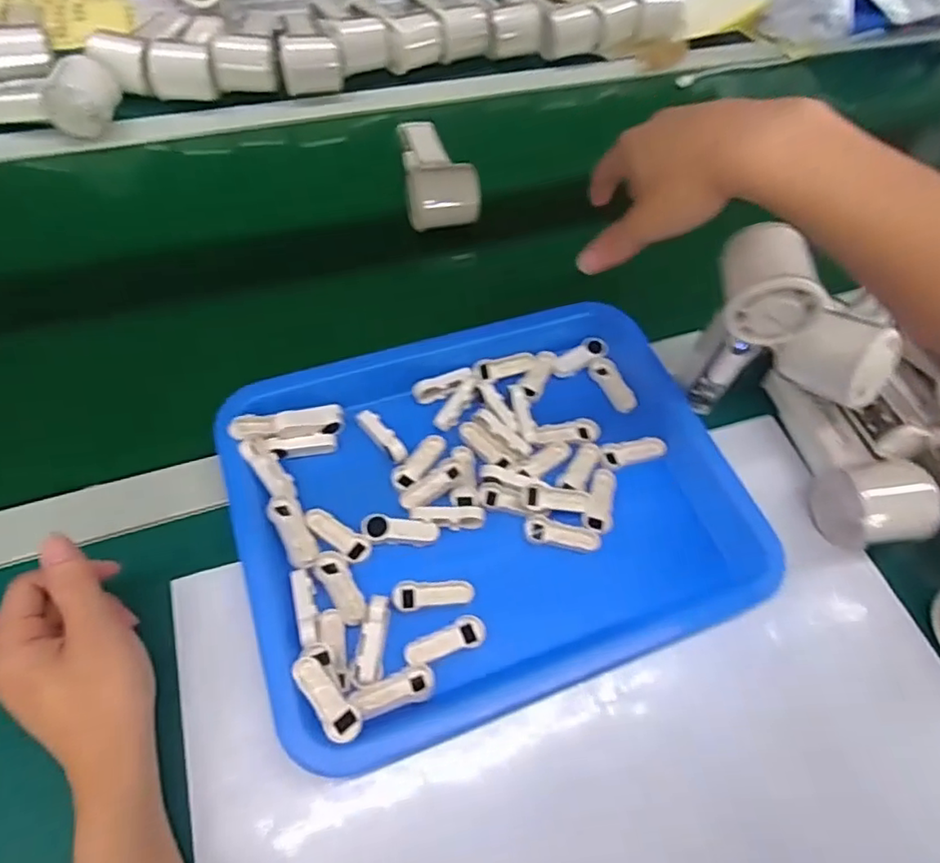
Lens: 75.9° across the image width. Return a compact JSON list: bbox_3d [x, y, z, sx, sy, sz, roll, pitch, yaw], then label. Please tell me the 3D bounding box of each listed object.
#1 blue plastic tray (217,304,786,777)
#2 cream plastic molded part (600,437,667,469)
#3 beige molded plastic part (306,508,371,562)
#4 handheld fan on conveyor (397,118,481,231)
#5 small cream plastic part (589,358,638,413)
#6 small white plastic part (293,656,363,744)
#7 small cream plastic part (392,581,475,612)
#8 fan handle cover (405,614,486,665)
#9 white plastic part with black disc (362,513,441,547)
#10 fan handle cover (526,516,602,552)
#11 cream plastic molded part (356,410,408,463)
[{"bbox_3d":[0.011,0.034,0.421,0.322,0.035,0.280,-17,61,-14],"label":"blue plastic tray"},{"bbox_3d":[0.123,0.016,0.455,0.050,0.010,0.020,-7,59,-9],"label":"cream plastic molded part"},{"bbox_3d":[-0.089,0.070,0.404,0.049,0.008,0.016,31,61,14],"label":"beige molded plastic part"},{"bbox_3d":[-0.037,-0.264,0.594,0.067,0.044,0.160,-8,59,-10],"label":"handheld fan on conveyor"},{"bbox_3d":[0.116,-0.037,0.485,0.020,0.008,0.051,-23,63,-17],"label":"small cream plastic part"},{"bbox_3d":[-0.080,0.150,0.336,0.019,0.012,0.050,-38,68,-24],"label":"small white plastic part"},{"bbox_3d":[-0.023,0.104,0.385,0.050,0.006,0.017,-1,58,-5],"label":"small cream plastic part"},{"bbox_3d":[-0.015,0.129,0.374,0.051,0.007,0.019,-17,61,-14],"label":"fan handle cover"},{"bbox_3d":[-0.046,0.067,0.404,0.051,0.007,0.017,8,58,0],"label":"white plastic part with black disc"},{"bbox_3d":[0.064,0.072,0.416,0.050,0.005,0.018,15,58,5],"label":"fan handle cover"},{"bbox_3d":[-0.064,0.002,0.439,0.014,0.013,0.052,-33,66,-22],"label":"cream plastic molded part"}]

